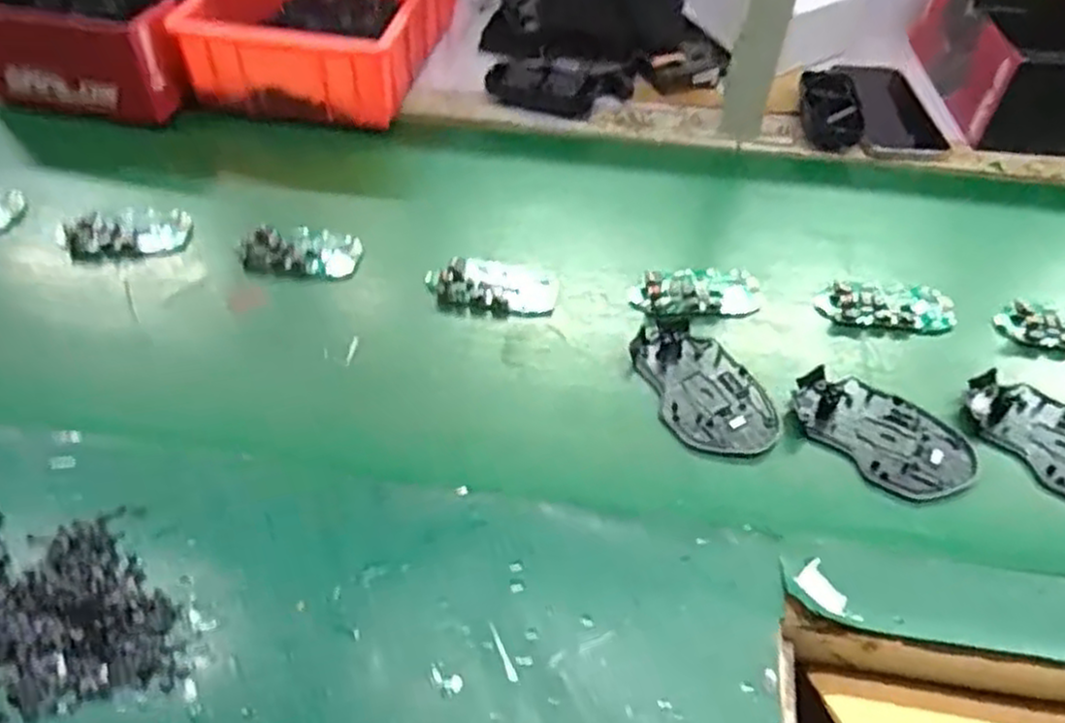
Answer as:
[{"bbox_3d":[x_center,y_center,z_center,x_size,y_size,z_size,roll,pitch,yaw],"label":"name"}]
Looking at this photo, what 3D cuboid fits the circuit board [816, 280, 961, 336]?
[{"bbox_3d":[0.267,-0.042,0.574,0.101,0.008,0.047,1,52,0],"label":"circuit board"}]

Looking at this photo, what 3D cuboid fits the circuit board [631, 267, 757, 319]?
[{"bbox_3d":[0.124,-0.053,0.577,0.099,0.009,0.048,-3,47,-3],"label":"circuit board"}]

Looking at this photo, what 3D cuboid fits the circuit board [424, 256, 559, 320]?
[{"bbox_3d":[-0.031,-0.056,0.578,0.098,0.018,0.048,6,48,5],"label":"circuit board"}]

